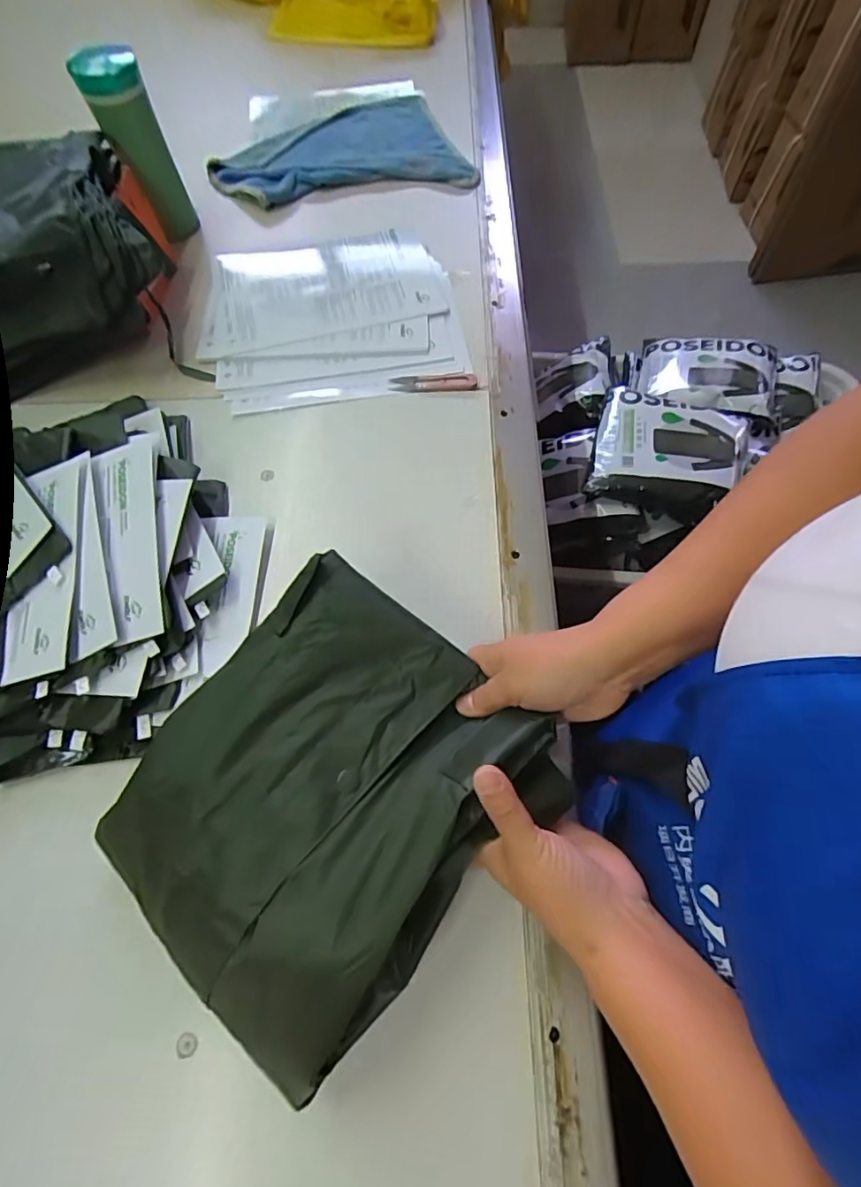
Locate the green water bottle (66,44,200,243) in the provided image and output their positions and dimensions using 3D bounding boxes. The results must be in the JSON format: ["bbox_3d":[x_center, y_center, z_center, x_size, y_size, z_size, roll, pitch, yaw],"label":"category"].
[{"bbox_3d":[-0.352,-0.538,0.651,0.068,0.186,0.070,-27,68,-10],"label":"green water bottle"}]

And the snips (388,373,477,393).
[{"bbox_3d":[0.003,-0.244,0.608,0.099,0.006,0.025,1,66,2],"label":"snips"}]

